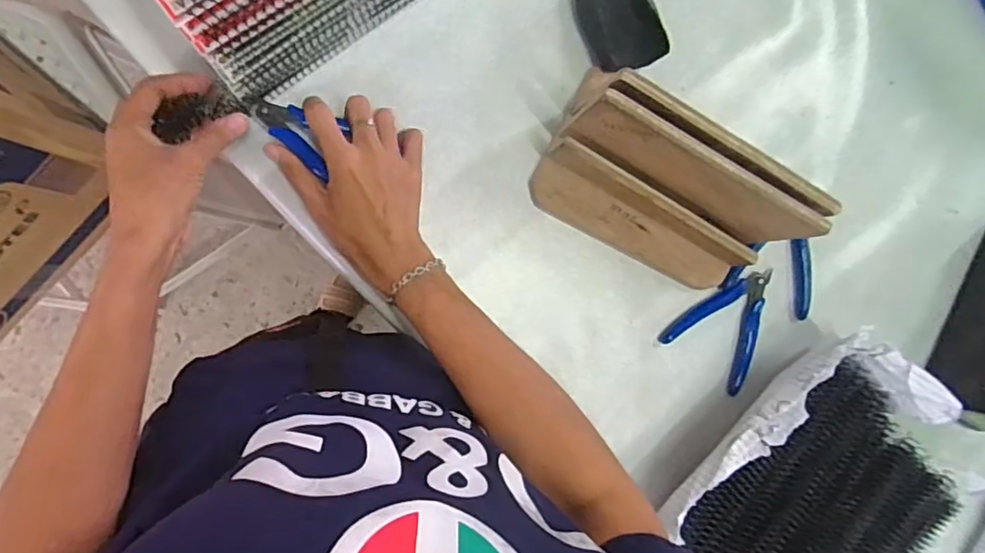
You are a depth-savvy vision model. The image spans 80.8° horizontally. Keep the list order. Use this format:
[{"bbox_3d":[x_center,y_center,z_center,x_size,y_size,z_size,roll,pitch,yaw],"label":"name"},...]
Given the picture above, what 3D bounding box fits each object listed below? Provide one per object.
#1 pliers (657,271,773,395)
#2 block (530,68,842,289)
[{"bbox_3d":[0.225,0.040,0.541,0.087,0.009,0.112,39,84,-8],"label":"pliers"},{"bbox_3d":[0.143,-0.067,0.473,0.201,0.117,0.107,35,85,-8],"label":"block"}]

